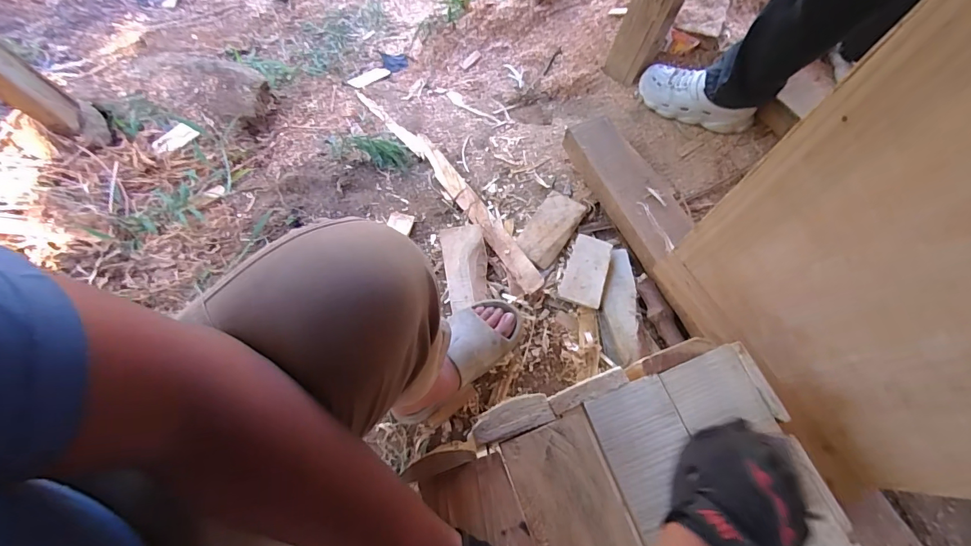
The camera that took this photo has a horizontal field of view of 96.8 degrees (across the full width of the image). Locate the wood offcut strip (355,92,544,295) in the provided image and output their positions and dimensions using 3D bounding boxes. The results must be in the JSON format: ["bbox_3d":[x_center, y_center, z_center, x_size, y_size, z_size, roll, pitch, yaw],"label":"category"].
[{"bbox_3d":[-0.127,-0.268,1.091,0.070,0.049,0.871,-33,57,-10],"label":"wood offcut strip"}]

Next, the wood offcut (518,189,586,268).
[{"bbox_3d":[0.139,-0.099,0.948,0.093,0.030,0.170,33,75,11],"label":"wood offcut"}]

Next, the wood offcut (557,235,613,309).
[{"bbox_3d":[0.209,-0.006,0.900,0.081,0.033,0.146,20,73,7],"label":"wood offcut"}]

